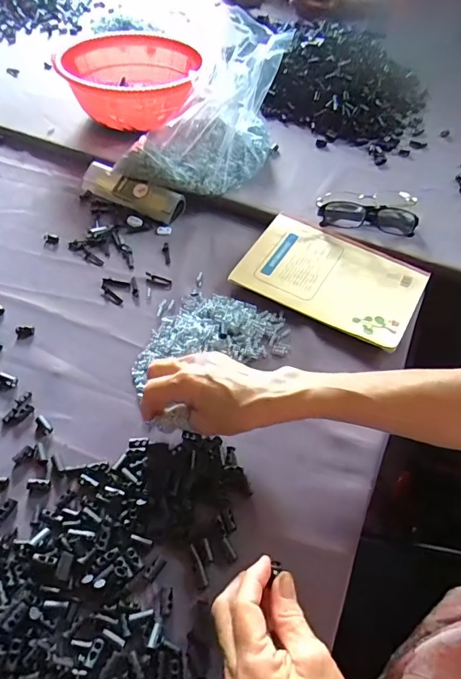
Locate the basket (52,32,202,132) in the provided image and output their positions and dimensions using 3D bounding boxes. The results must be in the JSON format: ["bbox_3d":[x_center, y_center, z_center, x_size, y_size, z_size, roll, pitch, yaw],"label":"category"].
[{"bbox_3d":[-0.154,-0.421,0.744,0.213,0.098,0.239,5,51,2],"label":"basket"}]

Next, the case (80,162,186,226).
[{"bbox_3d":[-0.140,-0.209,0.635,0.156,0.033,0.041,25,54,18],"label":"case"}]

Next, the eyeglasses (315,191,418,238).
[{"bbox_3d":[0.183,-0.176,0.608,0.128,0.024,0.072,7,51,4],"label":"eyeglasses"}]

